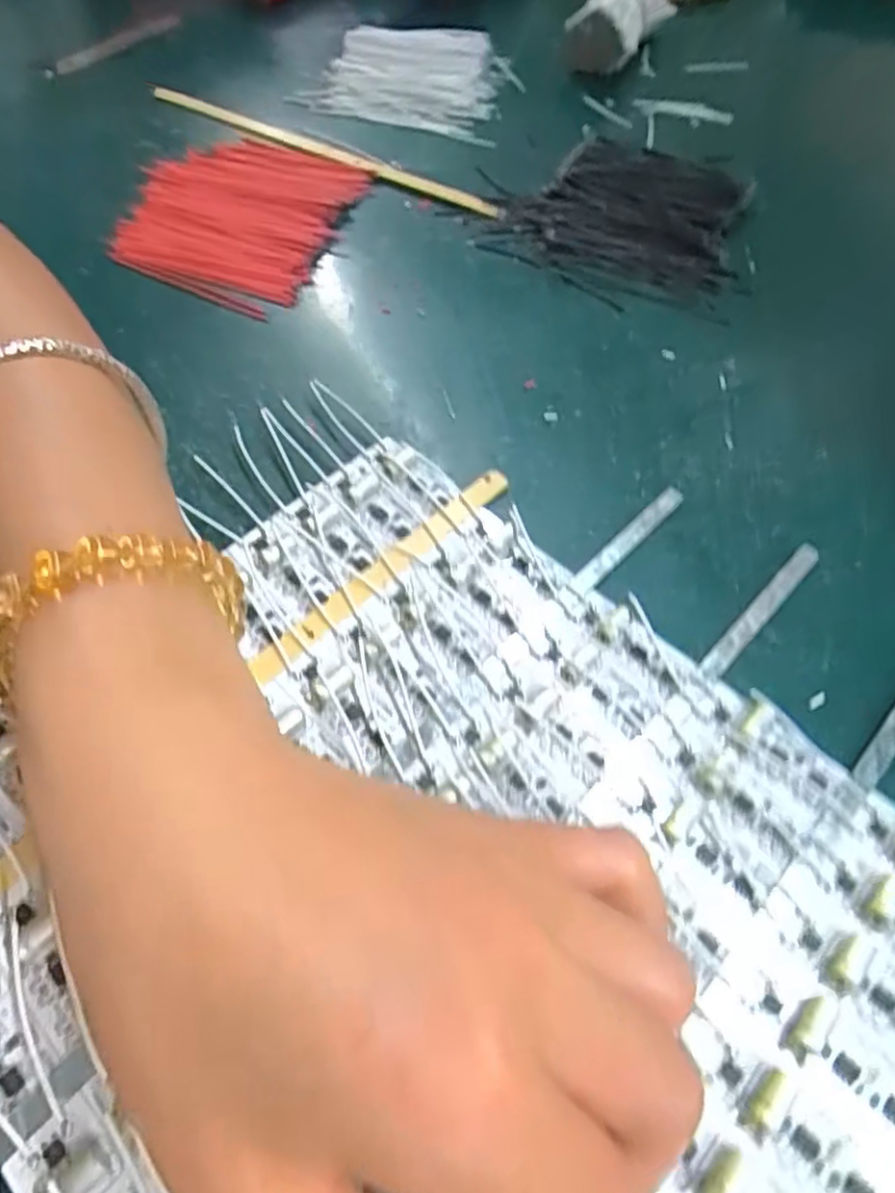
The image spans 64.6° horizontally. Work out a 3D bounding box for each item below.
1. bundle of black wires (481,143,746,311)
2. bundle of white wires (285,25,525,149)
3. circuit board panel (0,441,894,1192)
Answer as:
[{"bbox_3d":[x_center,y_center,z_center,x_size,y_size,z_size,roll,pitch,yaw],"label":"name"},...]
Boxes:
[{"bbox_3d":[0.077,-0.163,0.306,0.099,0.018,0.086,25,61,14],"label":"bundle of black wires"},{"bbox_3d":[-0.017,-0.272,0.370,0.105,0.023,0.070,22,60,12],"label":"bundle of white wires"},{"bbox_3d":[-0.005,0.071,0.170,0.225,0.008,0.193,38,65,20],"label":"circuit board panel"}]

